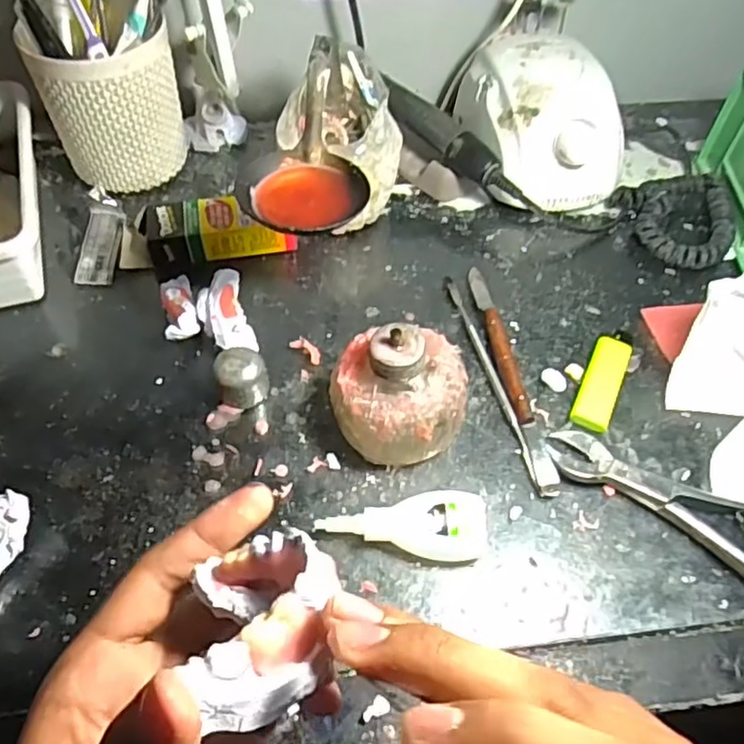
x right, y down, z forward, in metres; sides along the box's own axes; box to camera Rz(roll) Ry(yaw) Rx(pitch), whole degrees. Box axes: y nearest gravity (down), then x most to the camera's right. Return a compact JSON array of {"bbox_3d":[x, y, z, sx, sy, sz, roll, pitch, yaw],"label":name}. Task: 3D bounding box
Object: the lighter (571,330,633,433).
[{"bbox_3d":[0.147,0.004,0.408,0.023,0.010,0.075,22,55,13],"label":"lighter"}]

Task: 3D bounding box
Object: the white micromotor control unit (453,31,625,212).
[{"bbox_3d":[0.132,-0.199,0.512,0.103,0.088,0.143,-14,55,-13],"label":"white micromotor control unit"}]

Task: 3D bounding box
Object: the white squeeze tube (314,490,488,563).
[{"bbox_3d":[0.016,0.080,0.341,0.086,0.021,0.032,6,53,2],"label":"white squeeze tube"}]

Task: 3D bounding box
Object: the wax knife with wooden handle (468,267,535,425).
[{"bbox_3d":[0.083,-0.021,0.424,0.012,0.012,0.128,-6,54,-7],"label":"wax knife with wooden handle"}]

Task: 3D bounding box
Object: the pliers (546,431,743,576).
[{"bbox_3d":[0.192,0.082,0.354,0.197,0.012,0.054,28,57,17],"label":"pliers"}]

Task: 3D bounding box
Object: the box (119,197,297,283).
[{"bbox_3d":[-0.120,-0.102,0.464,0.120,0.031,0.040,-8,54,-9],"label":"box"}]

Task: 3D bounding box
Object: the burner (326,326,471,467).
[{"bbox_3d":[0.015,0.012,0.354,0.071,0.076,0.060,-4,54,-6],"label":"burner"}]

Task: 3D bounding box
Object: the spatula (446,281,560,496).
[{"bbox_3d":[0.077,0.002,0.412,0.013,0.005,0.172,-13,55,-12],"label":"spatula"}]

